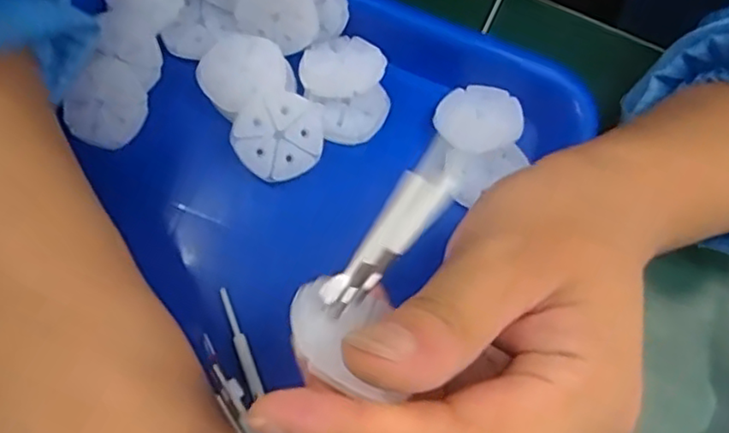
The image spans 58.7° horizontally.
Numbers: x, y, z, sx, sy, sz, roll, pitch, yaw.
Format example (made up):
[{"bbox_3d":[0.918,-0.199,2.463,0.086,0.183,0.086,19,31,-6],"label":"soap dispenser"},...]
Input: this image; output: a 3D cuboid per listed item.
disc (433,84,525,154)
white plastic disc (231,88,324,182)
[{"bbox_3d":[0.051,-0.045,0.292,0.036,0.006,0.033,1,73,-3],"label":"disc"},{"bbox_3d":[-0.037,-0.036,0.283,0.037,0.006,0.039,-1,94,-13],"label":"white plastic disc"}]

